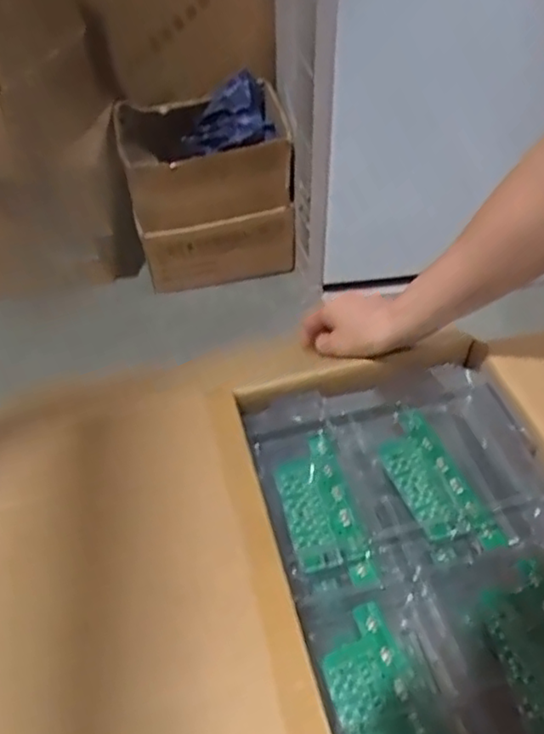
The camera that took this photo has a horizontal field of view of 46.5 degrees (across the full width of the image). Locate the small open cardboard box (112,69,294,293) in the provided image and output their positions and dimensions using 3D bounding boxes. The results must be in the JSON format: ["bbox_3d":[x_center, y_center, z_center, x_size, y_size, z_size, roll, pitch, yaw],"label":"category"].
[{"bbox_3d":[-0.140,-0.384,1.362,0.343,0.308,0.260,-10,47,-11],"label":"small open cardboard box"}]

